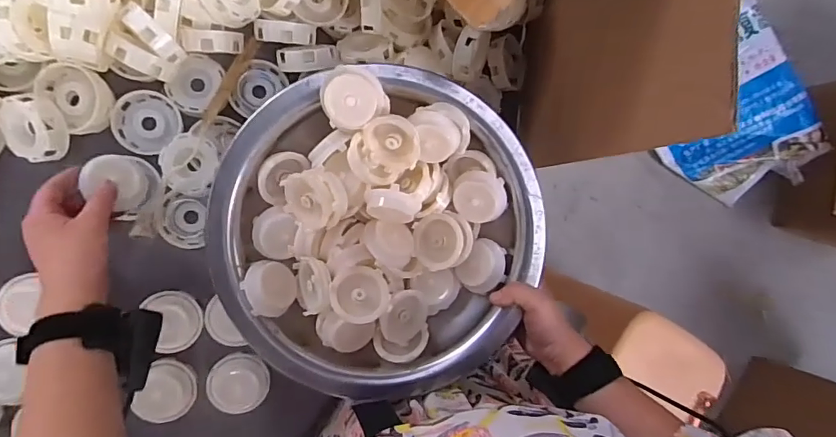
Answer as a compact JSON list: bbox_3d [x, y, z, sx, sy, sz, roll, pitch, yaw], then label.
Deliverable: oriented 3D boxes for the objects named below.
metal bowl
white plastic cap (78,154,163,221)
[{"bbox_3d":[-0.032,0.020,0.431,0.283,0.070,0.281,0,90,-5],"label":"metal bowl"},{"bbox_3d":[-0.279,-0.033,0.446,0.064,0.037,0.053,44,58,-35],"label":"white plastic cap"}]

